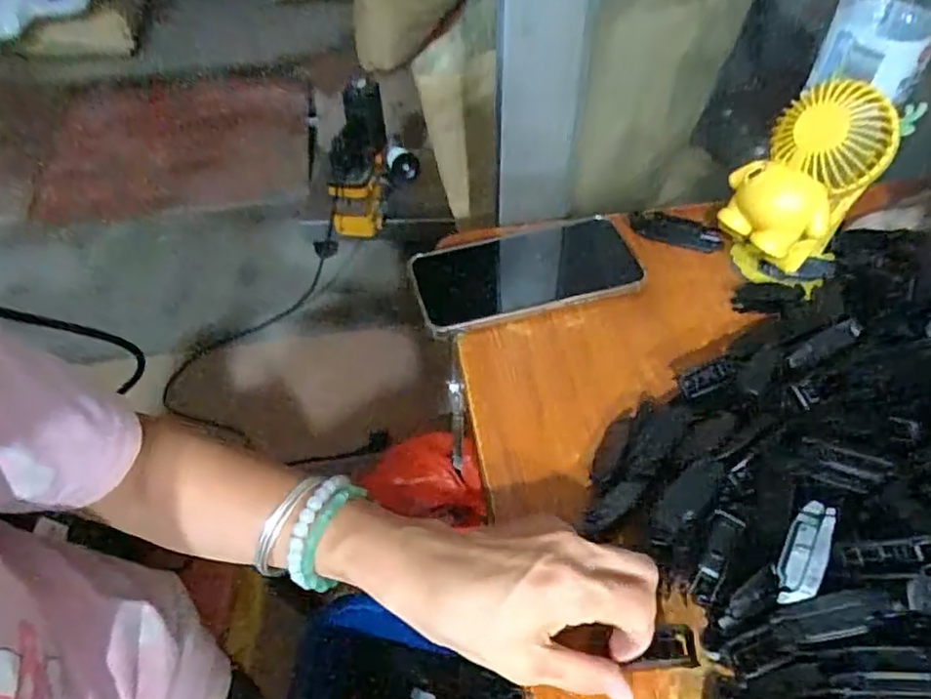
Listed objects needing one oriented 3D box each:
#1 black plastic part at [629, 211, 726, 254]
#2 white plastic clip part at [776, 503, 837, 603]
[{"bbox_3d":[0.168,-0.093,0.497,0.072,0.020,0.008,14,52,13],"label":"black plastic part"},{"bbox_3d":[0.155,0.093,0.284,0.017,0.006,0.047,19,87,14],"label":"white plastic clip part"}]

